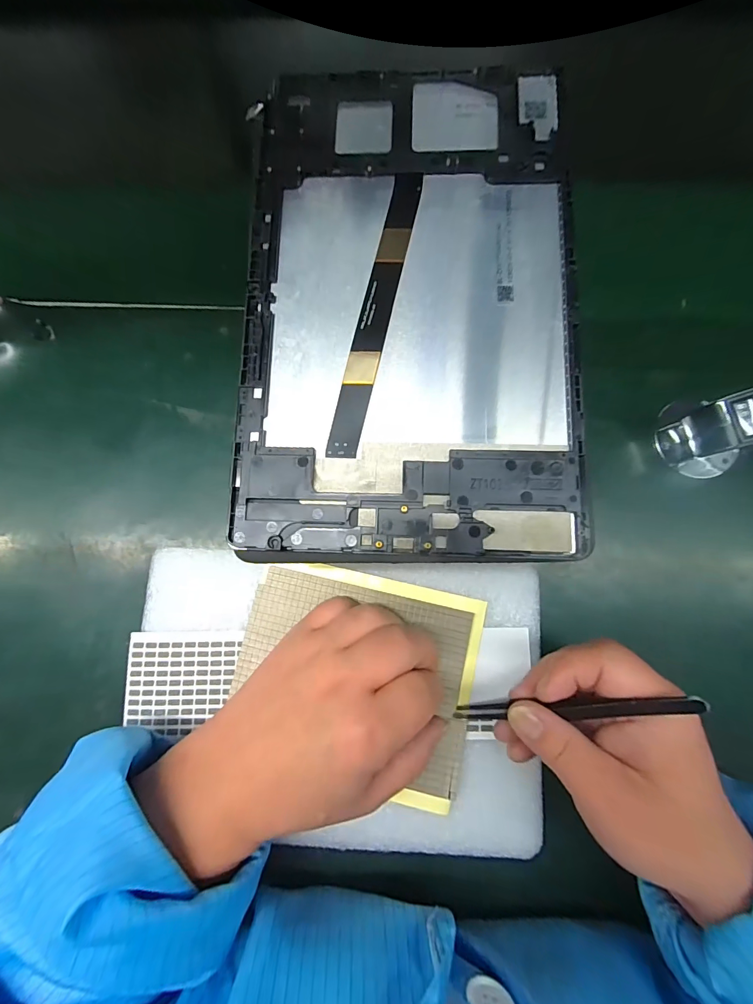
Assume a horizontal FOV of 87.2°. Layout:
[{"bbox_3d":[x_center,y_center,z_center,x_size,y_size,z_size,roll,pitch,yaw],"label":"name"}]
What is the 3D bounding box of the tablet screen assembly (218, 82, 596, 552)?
[{"bbox_3d":[0.013,-0.092,0.181,0.148,0.008,0.236,0,80,1],"label":"tablet screen assembly"}]

